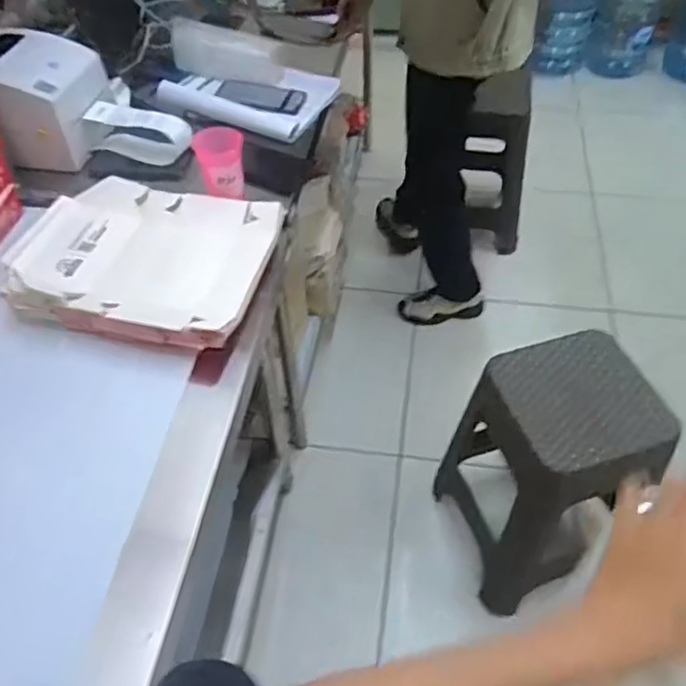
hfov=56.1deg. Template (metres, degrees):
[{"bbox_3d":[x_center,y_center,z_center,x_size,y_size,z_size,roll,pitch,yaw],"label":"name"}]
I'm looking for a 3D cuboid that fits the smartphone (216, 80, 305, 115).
[{"bbox_3d":[-0.164,-0.501,1.306,0.185,0.010,0.087,17,52,15],"label":"smartphone"}]

